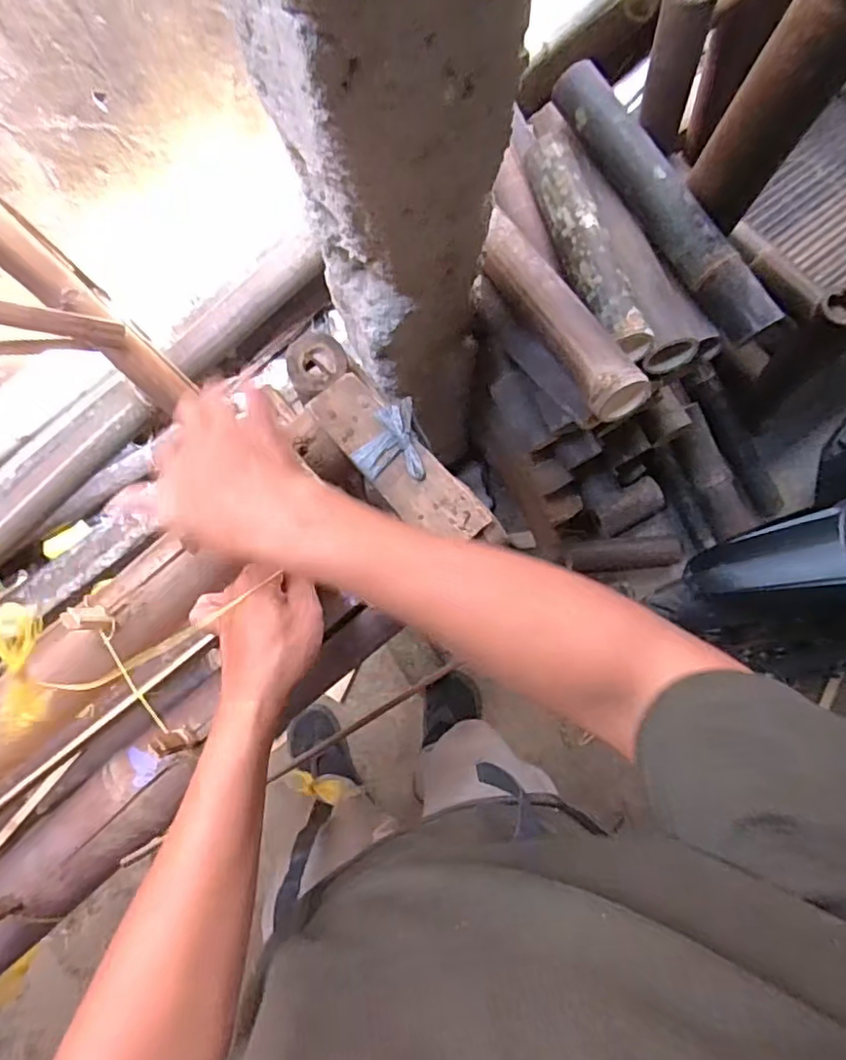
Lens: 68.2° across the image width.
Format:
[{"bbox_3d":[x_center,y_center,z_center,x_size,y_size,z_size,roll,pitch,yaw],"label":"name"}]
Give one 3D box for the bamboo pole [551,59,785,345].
[{"bbox_3d":[0.307,-0.427,0.803,0.054,0.057,0.436,-29,82,-4],"label":"bamboo pole"}]

